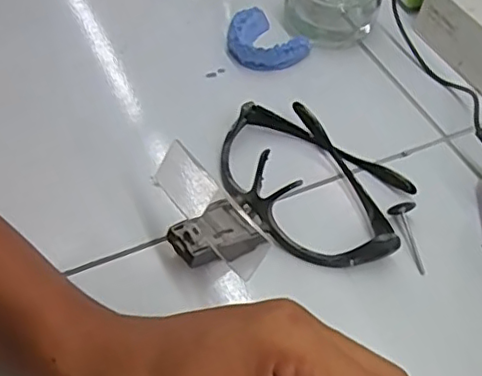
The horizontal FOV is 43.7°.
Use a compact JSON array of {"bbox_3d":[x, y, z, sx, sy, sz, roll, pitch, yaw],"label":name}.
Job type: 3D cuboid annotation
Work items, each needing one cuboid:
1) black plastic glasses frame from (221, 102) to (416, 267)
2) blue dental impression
[{"bbox_3d":[0.044,-0.009,0.374,0.129,0.034,0.094,32,56,19],"label":"black plastic glasses frame"},{"bbox_3d":[0.018,-0.113,0.461,0.058,0.016,0.053,3,51,-3],"label":"blue dental impression"}]

